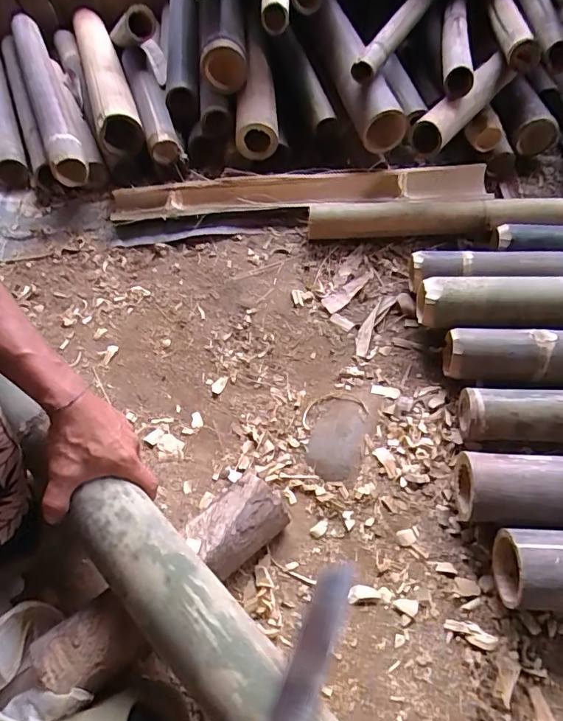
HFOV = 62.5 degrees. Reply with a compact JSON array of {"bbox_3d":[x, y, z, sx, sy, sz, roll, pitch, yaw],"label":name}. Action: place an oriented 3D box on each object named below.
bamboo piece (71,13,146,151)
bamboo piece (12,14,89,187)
[{"bbox_3d":[-0.375,-0.603,0.971,0.078,0.082,0.575,-19,57,-8],"label":"bamboo piece"},{"bbox_3d":[-0.495,-0.567,0.965,0.069,0.062,0.636,-22,57,-10],"label":"bamboo piece"}]

